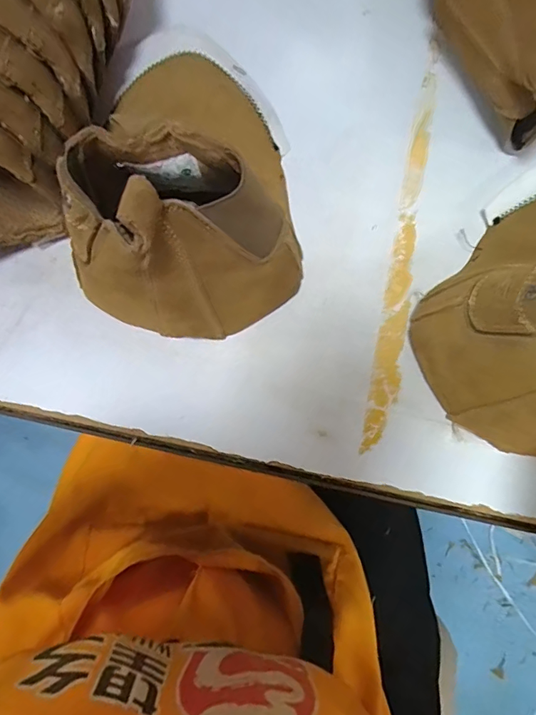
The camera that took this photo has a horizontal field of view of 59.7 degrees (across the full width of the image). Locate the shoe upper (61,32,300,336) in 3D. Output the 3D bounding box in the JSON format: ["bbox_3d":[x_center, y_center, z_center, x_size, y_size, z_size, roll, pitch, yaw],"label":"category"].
[{"bbox_3d":[-0.040,-0.143,0.304,0.135,0.138,0.233,7,75,1],"label":"shoe upper"}]

